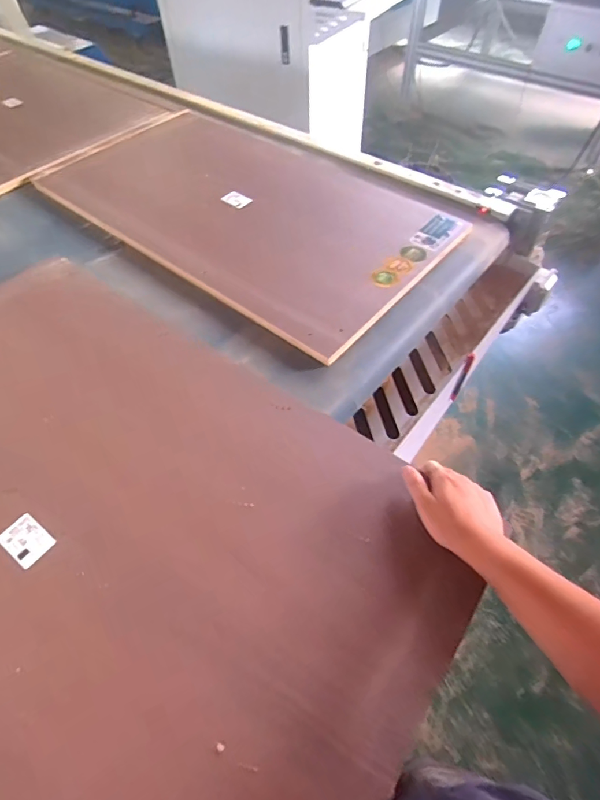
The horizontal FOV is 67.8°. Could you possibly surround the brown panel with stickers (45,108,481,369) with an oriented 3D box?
[{"bbox_3d":[-0.114,-0.428,0.973,0.853,0.038,0.491,34,61,24],"label":"brown panel with stickers"}]

